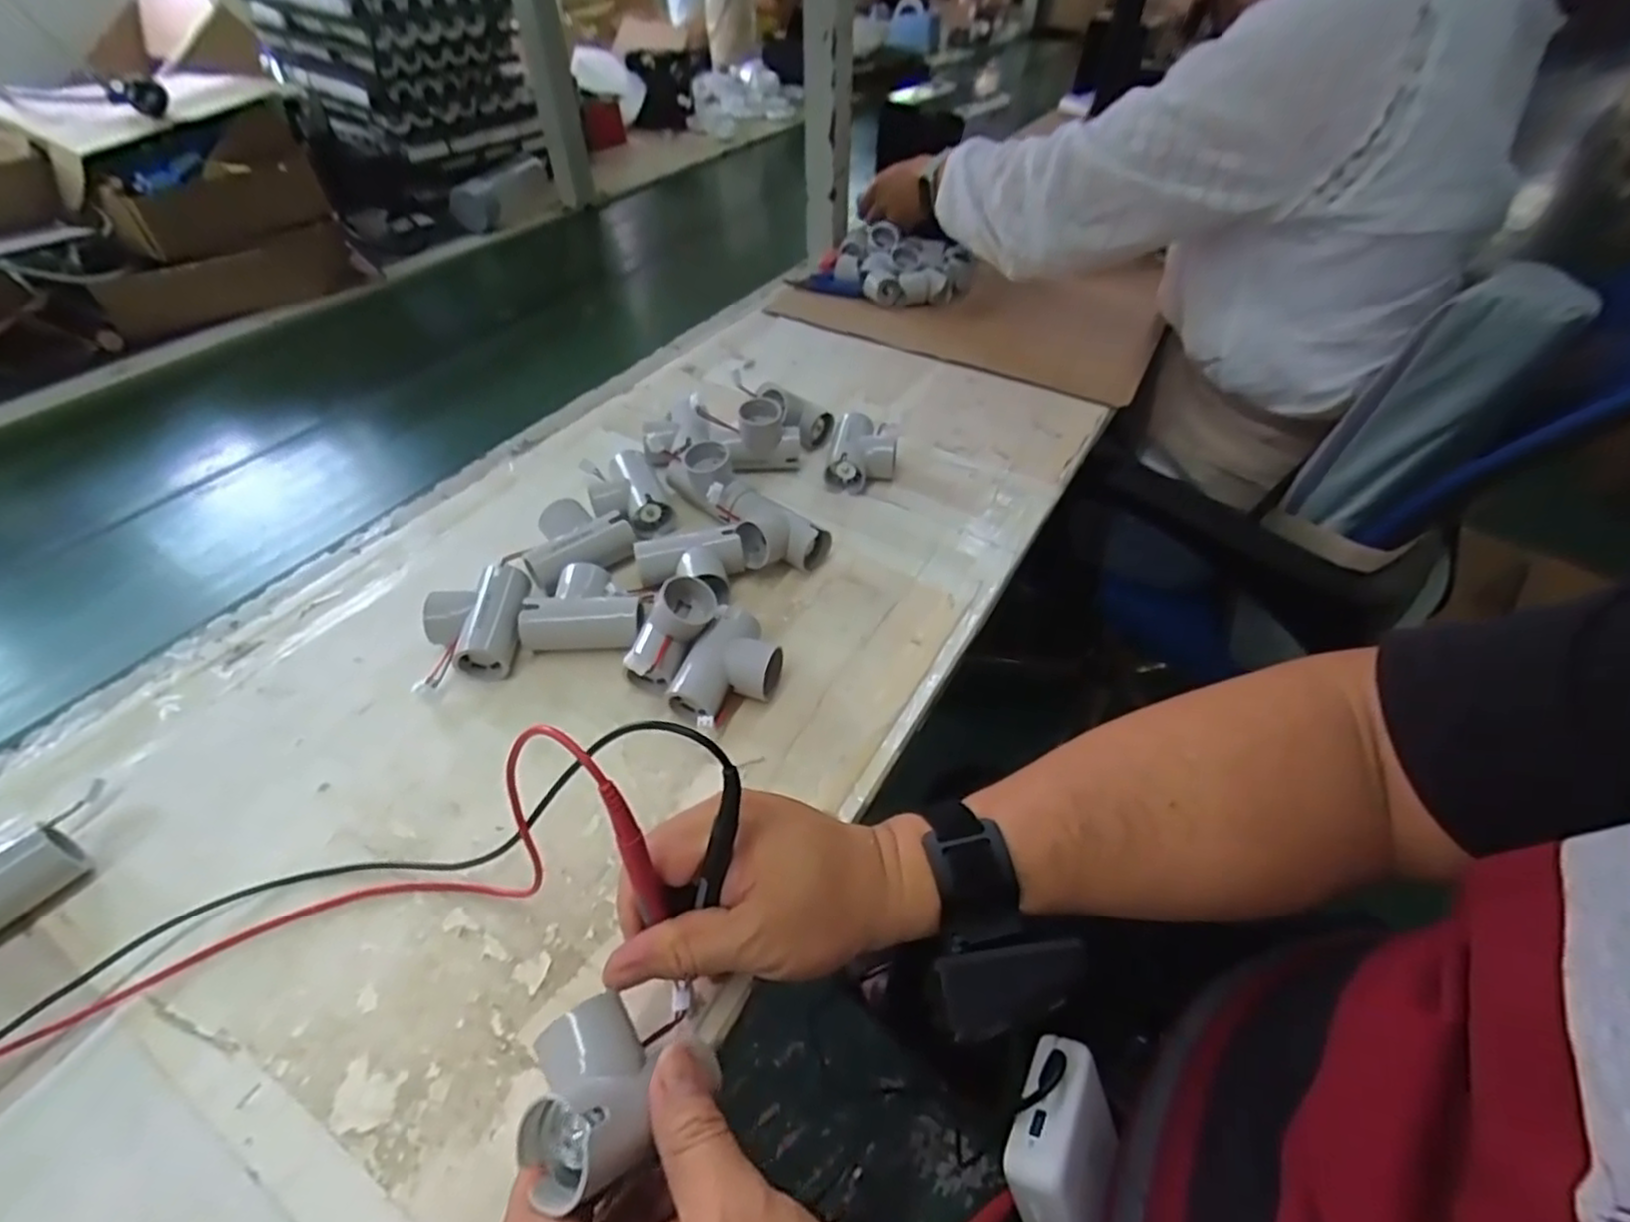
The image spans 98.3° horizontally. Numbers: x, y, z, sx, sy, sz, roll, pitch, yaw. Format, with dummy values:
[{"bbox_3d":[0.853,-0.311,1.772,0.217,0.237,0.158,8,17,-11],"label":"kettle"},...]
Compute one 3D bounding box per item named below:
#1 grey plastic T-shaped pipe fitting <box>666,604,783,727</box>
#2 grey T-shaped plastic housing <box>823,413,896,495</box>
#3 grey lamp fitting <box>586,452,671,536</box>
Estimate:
[{"bbox_3d":[-0.053,0.040,0.434,0.052,0.031,0.079,19,50,19],"label":"grey plastic T-shaped pipe fitting"},{"bbox_3d":[0.039,-0.137,0.594,0.056,0.037,0.069,3,47,4],"label":"grey T-shaped plastic housing"},{"bbox_3d":[-0.150,-0.094,0.553,0.053,0.030,0.072,-19,49,-16],"label":"grey lamp fitting"}]

